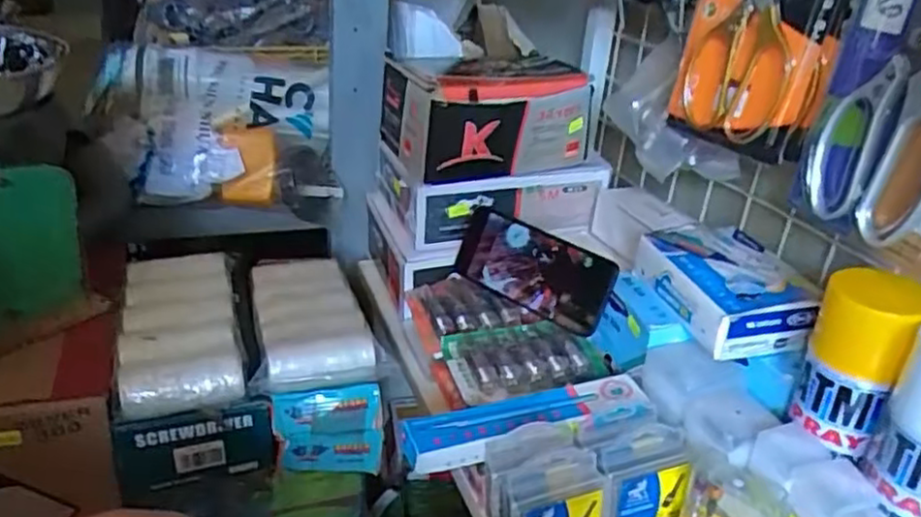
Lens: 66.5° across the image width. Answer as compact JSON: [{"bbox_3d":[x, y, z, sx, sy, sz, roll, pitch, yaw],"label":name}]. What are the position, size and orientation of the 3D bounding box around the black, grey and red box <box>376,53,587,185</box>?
[{"bbox_3d":[0.028,-0.148,0.730,0.187,0.094,0.134,-7,28,-26],"label":"black, grey and red box"}]

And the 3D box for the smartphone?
[{"bbox_3d":[0.068,0.011,0.674,0.160,0.074,0.012,25,7,29],"label":"smartphone"}]

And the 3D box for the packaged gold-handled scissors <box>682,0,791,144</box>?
[{"bbox_3d":[0.222,-0.193,0.549,0.012,0.193,0.085,-3,15,-40],"label":"packaged gold-handled scissors"}]

